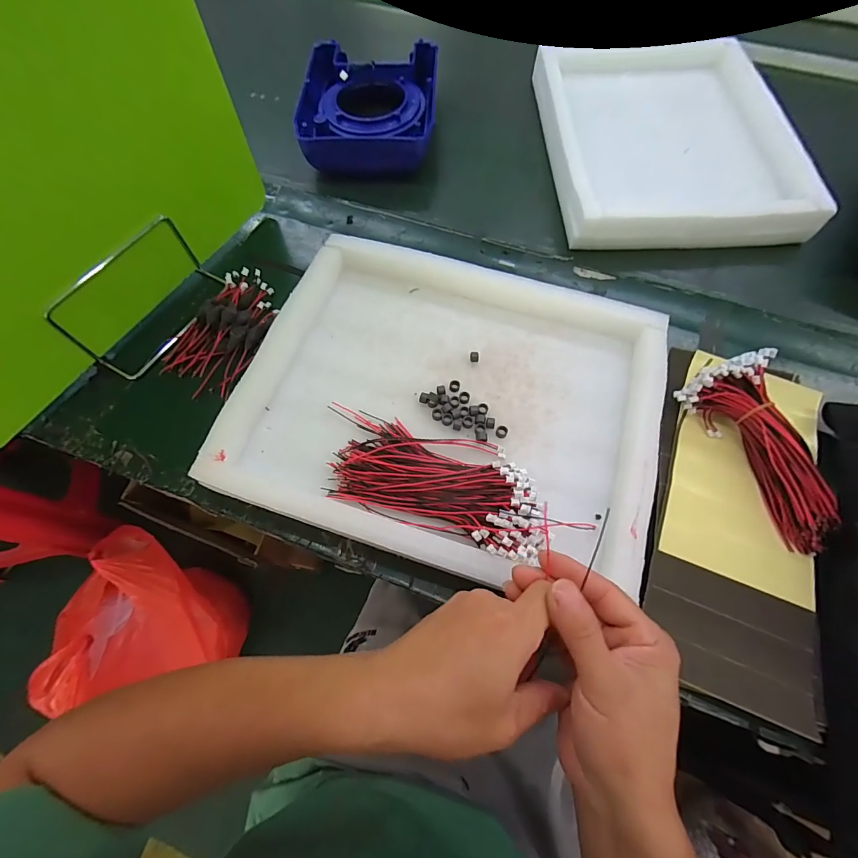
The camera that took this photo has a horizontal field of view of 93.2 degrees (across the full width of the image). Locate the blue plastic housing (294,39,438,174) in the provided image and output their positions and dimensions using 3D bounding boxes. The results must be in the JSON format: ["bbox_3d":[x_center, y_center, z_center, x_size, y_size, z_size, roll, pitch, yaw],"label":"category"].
[{"bbox_3d":[-0.078,-0.427,0.553,0.171,0.069,0.202,4,68,2],"label":"blue plastic housing"}]

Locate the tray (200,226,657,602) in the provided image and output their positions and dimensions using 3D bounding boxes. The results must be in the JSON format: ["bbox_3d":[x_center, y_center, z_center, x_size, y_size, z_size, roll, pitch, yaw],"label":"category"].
[{"bbox_3d":[0.022,-0.033,0.376,0.355,0.045,0.306,15,69,9],"label":"tray"}]

